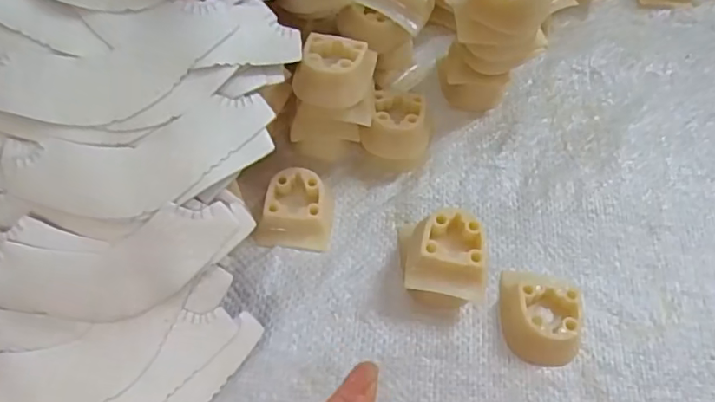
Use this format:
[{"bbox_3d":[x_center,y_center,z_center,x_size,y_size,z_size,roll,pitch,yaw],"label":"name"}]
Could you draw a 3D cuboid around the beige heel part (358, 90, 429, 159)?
[{"bbox_3d":[0.022,-0.040,0.305,0.036,0.026,0.038,8,59,3],"label":"beige heel part"}]

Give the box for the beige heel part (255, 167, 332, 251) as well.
[{"bbox_3d":[-0.033,0.004,0.290,0.038,0.017,0.038,4,59,0],"label":"beige heel part"}]

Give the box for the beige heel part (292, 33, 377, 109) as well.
[{"bbox_3d":[-0.011,-0.065,0.276,0.035,0.020,0.034,15,62,6],"label":"beige heel part"}]

